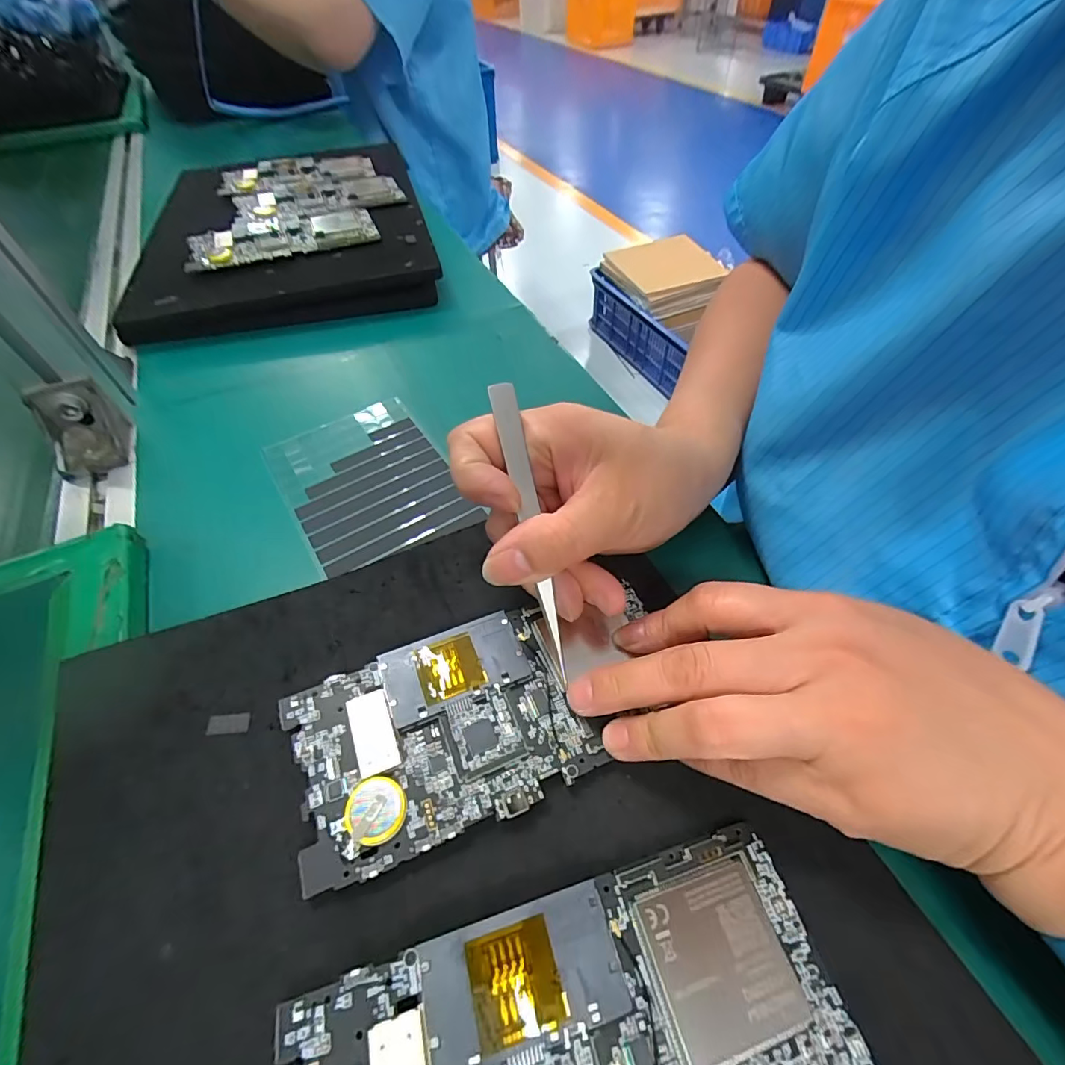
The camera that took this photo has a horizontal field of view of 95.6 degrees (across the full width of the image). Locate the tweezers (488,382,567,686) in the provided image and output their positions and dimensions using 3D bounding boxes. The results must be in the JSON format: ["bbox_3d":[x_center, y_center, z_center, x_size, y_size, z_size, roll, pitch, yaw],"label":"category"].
[{"bbox_3d":[0.000,0.000,0.204,0.011,0.123,0.013,-15,9,-14],"label":"tweezers"}]

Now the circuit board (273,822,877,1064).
[{"bbox_3d":[0.014,0.143,0.132,0.151,0.005,0.072,-14,53,-9],"label":"circuit board"}]

